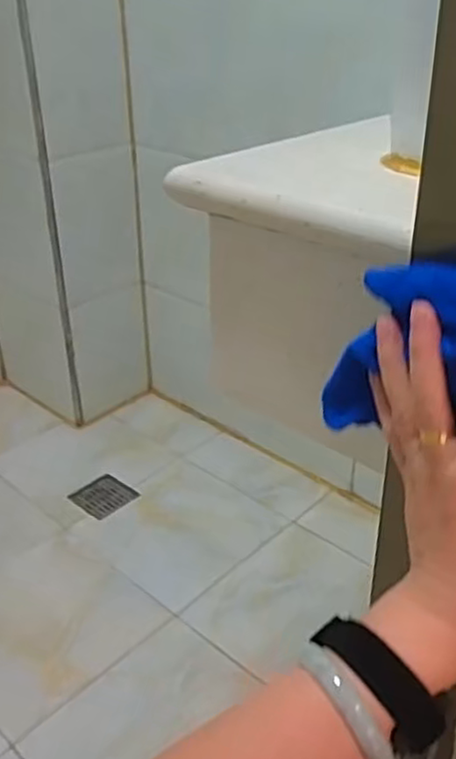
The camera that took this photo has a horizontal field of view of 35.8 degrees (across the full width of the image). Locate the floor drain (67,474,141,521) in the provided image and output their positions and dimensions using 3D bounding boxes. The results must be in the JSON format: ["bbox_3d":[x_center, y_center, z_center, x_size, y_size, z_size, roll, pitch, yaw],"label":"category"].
[{"bbox_3d":[-0.257,0.242,1.460,0.110,0.014,0.116,-27,40,-37],"label":"floor drain"}]

